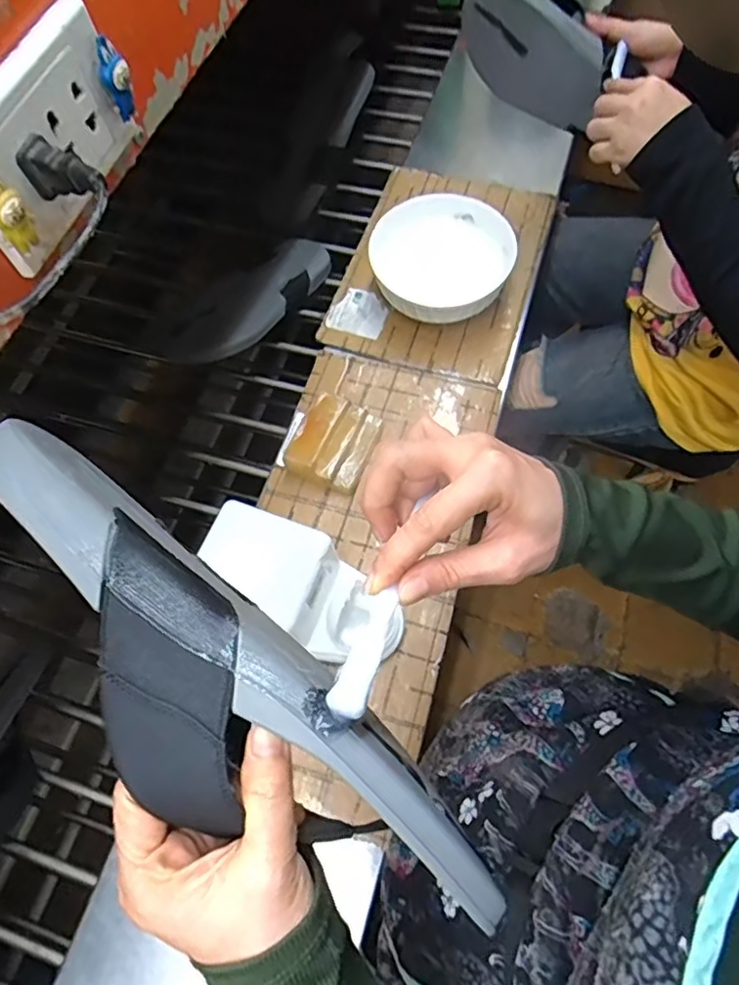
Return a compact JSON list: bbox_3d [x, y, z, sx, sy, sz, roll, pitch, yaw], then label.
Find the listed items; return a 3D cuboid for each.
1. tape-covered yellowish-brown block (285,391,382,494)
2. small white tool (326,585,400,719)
[{"bbox_3d":[-0.040,-0.057,0.660,0.081,0.045,0.101,19,68,11],"label":"tape-covered yellowish-brown block"},{"bbox_3d":[-0.001,0.067,0.247,0.014,0.004,0.064,16,36,10],"label":"small white tool"}]

